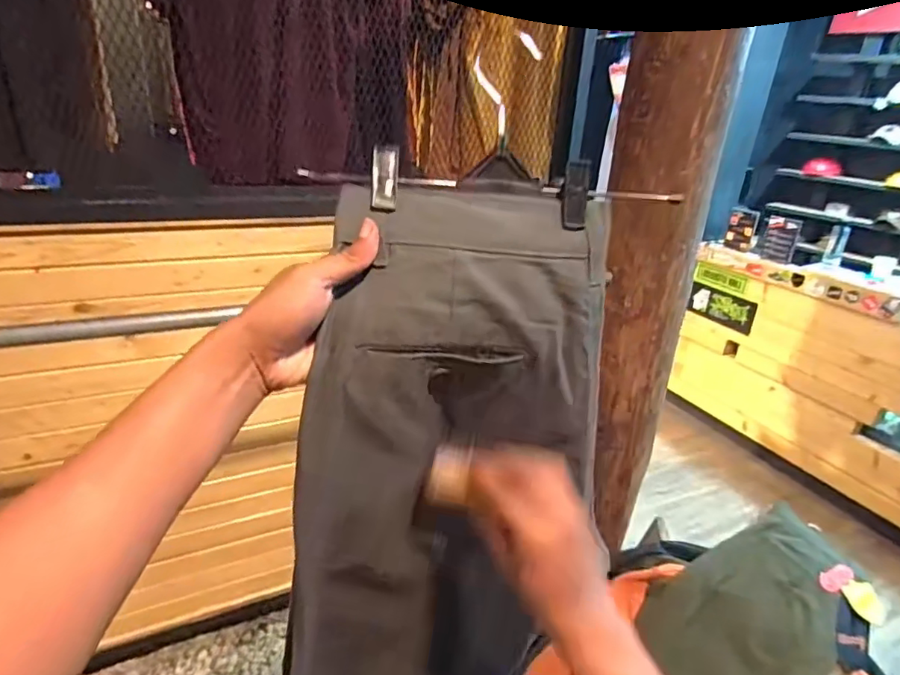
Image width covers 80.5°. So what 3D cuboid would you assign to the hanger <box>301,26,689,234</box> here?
[{"bbox_3d":[0.038,-0.149,0.412,0.278,0.126,0.020,2,-16,-8],"label":"hanger"}]

